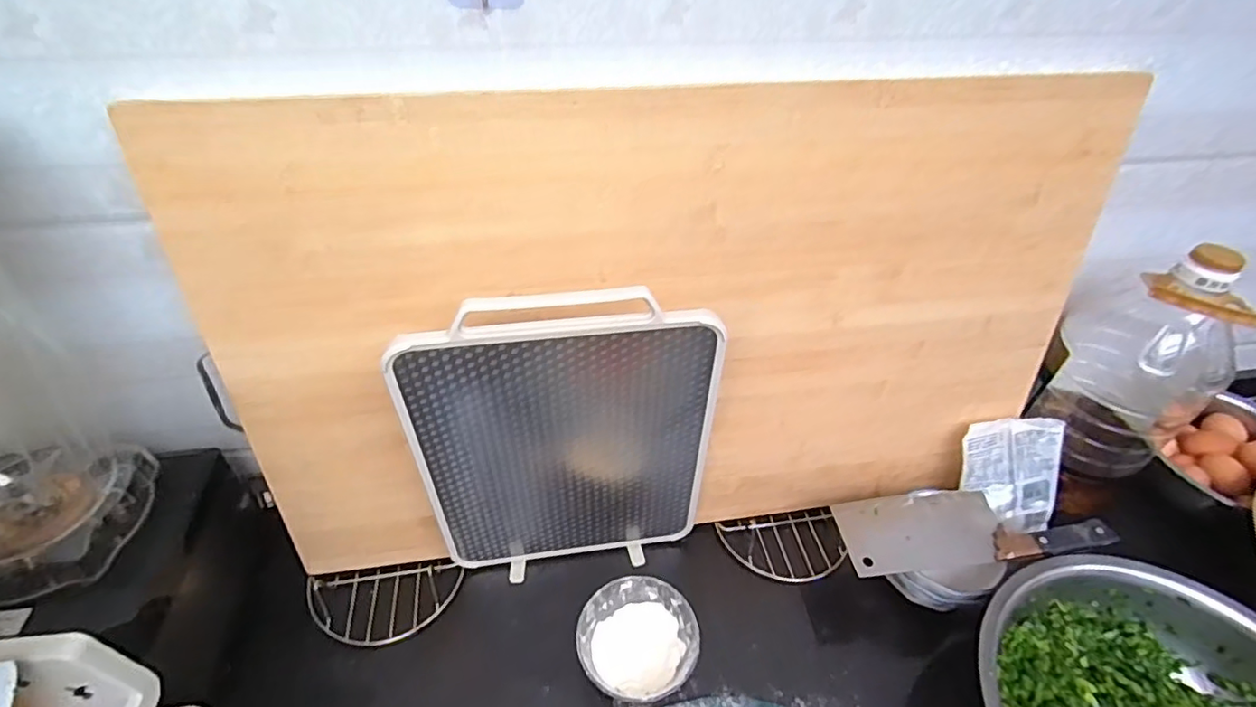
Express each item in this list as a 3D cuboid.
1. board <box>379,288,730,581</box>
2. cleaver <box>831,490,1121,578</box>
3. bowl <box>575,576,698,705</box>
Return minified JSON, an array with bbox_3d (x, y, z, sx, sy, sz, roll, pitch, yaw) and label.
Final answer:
[{"bbox_3d":[-0.058,0.099,0.570,0.283,0.379,0.019,-3,42,-6],"label":"board"},{"bbox_3d":[0.378,0.191,0.640,0.277,0.029,0.091,-2,41,-4],"label":"cleaver"},{"bbox_3d":[0.010,0.303,0.601,0.119,0.046,0.115,1,41,-1],"label":"bowl"}]

